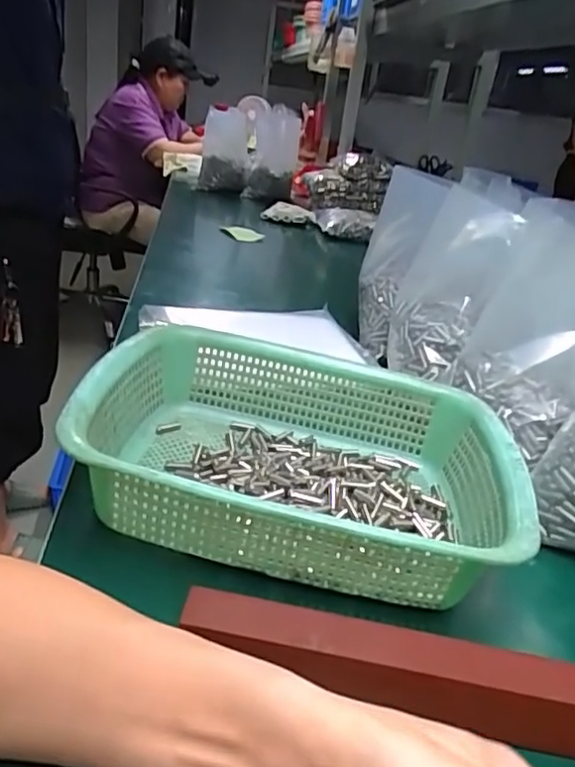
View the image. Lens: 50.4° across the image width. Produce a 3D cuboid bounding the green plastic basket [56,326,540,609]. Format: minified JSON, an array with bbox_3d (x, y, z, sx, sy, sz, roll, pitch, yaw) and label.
[{"bbox_3d":[0.013,0.049,0.440,0.290,0.092,0.218,9,26,1],"label":"green plastic basket"}]

